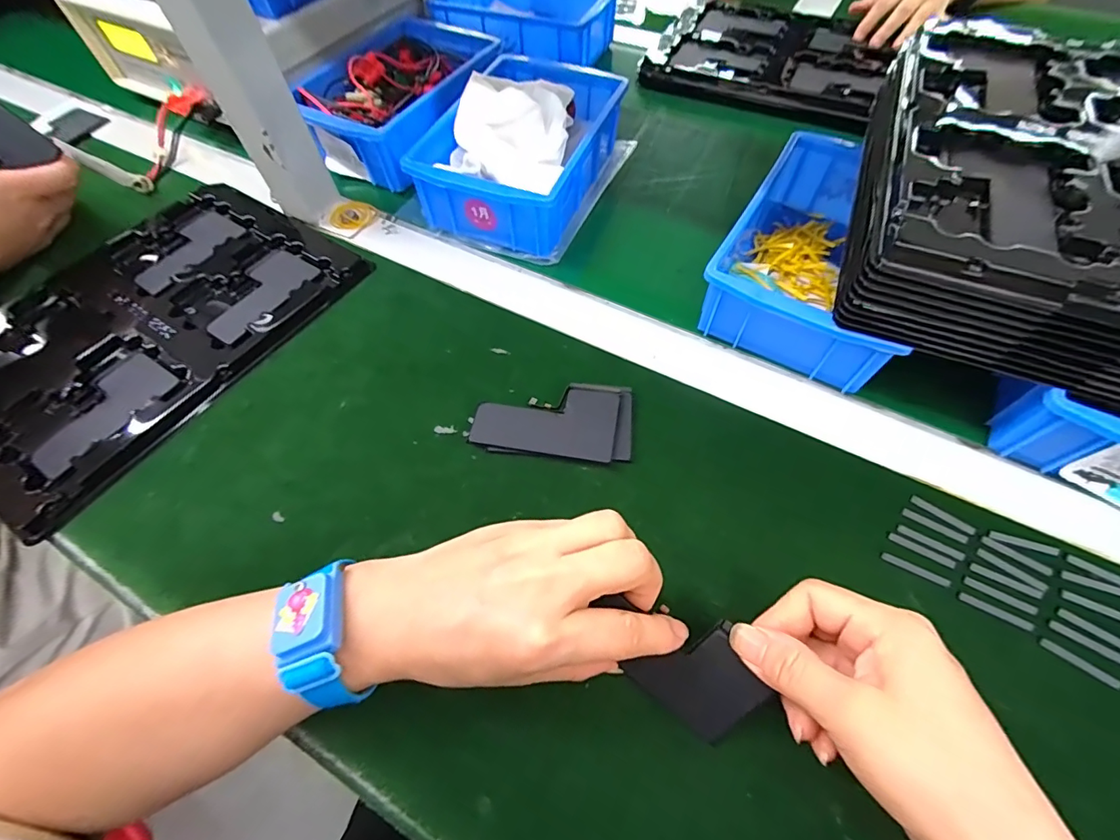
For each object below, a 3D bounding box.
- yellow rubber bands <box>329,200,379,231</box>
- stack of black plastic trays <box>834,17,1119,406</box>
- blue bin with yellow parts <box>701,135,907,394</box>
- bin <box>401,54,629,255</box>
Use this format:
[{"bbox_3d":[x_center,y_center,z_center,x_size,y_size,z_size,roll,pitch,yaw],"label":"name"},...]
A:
[{"bbox_3d":[-0.189,-0.187,0.441,0.039,0.009,0.039,-1,60,1],"label":"yellow rubber bands"},{"bbox_3d":[0.320,-0.146,0.307,0.211,0.061,0.269,21,62,13],"label":"stack of black plastic trays"},{"bbox_3d":[0.196,-0.127,0.368,0.119,0.061,0.193,25,63,15],"label":"blue bin with yellow parts"},{"bbox_3d":[-0.027,-0.254,0.434,0.127,0.084,0.214,20,62,12],"label":"bin"}]

